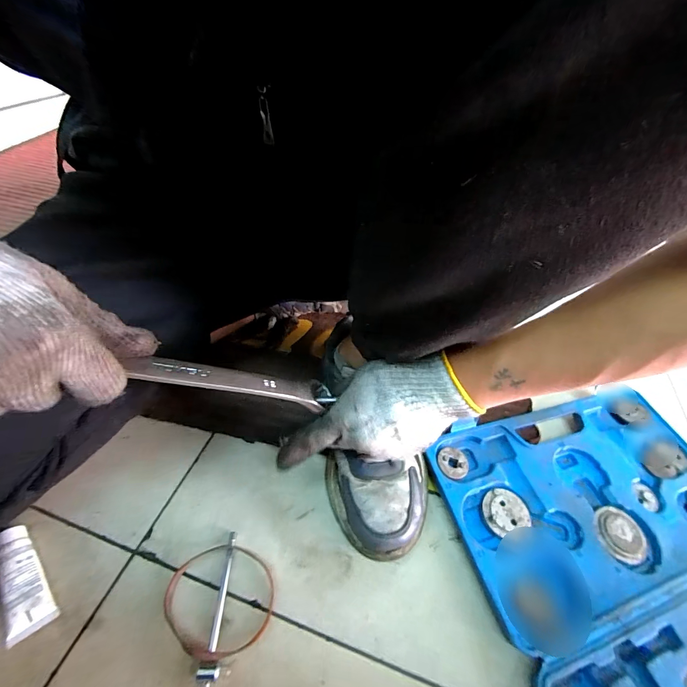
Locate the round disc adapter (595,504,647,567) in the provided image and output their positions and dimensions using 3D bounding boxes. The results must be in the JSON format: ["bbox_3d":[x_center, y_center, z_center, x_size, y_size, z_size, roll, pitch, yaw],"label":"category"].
[{"bbox_3d":[0.291,0.198,0.361,0.046,0.007,0.052,-18,54,-22],"label":"round disc adapter"}]

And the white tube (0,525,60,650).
[{"bbox_3d":[-0.269,0.196,0.286,0.029,0.023,0.084,-30,59,-30],"label":"white tube"}]

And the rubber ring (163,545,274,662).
[{"bbox_3d":[-0.105,0.218,0.298,0.085,0.009,0.084,4,48,-5],"label":"rubber ring"}]

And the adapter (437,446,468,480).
[{"bbox_3d":[0.123,0.136,0.393,0.034,0.011,0.036,4,48,-5],"label":"adapter"}]

